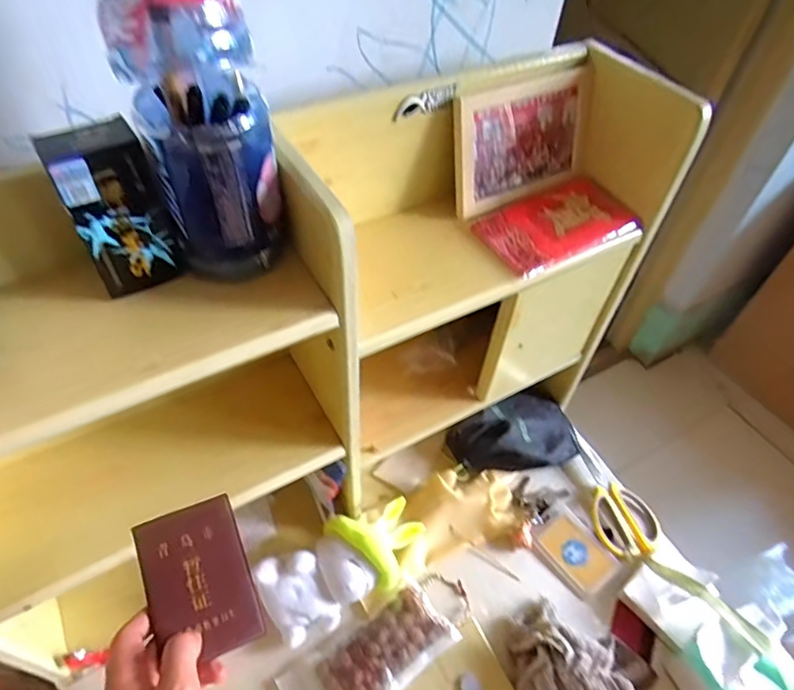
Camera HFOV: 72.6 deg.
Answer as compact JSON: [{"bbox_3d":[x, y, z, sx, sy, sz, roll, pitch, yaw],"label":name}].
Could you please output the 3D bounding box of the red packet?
[{"bbox_3d":[0.171,-0.128,0.573,0.174,0.012,0.094,-26,56,-23],"label":"red packet"}]

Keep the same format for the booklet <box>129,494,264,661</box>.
[{"bbox_3d":[-0.144,0.169,0.393,0.070,0.006,0.105,-16,63,-21],"label":"booklet"}]

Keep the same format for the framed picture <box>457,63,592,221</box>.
[{"bbox_3d":[0.134,-0.216,0.570,0.171,0.112,0.010,-24,34,-22],"label":"framed picture"}]

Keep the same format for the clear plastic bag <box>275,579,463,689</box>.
[{"bbox_3d":[-0.028,0.360,0.615,0.192,0.021,0.093,-26,57,-24],"label":"clear plastic bag"}]

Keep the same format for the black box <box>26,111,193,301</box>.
[{"bbox_3d":[-0.193,-0.093,0.380,0.060,0.113,0.031,-22,55,-21],"label":"black box"}]

